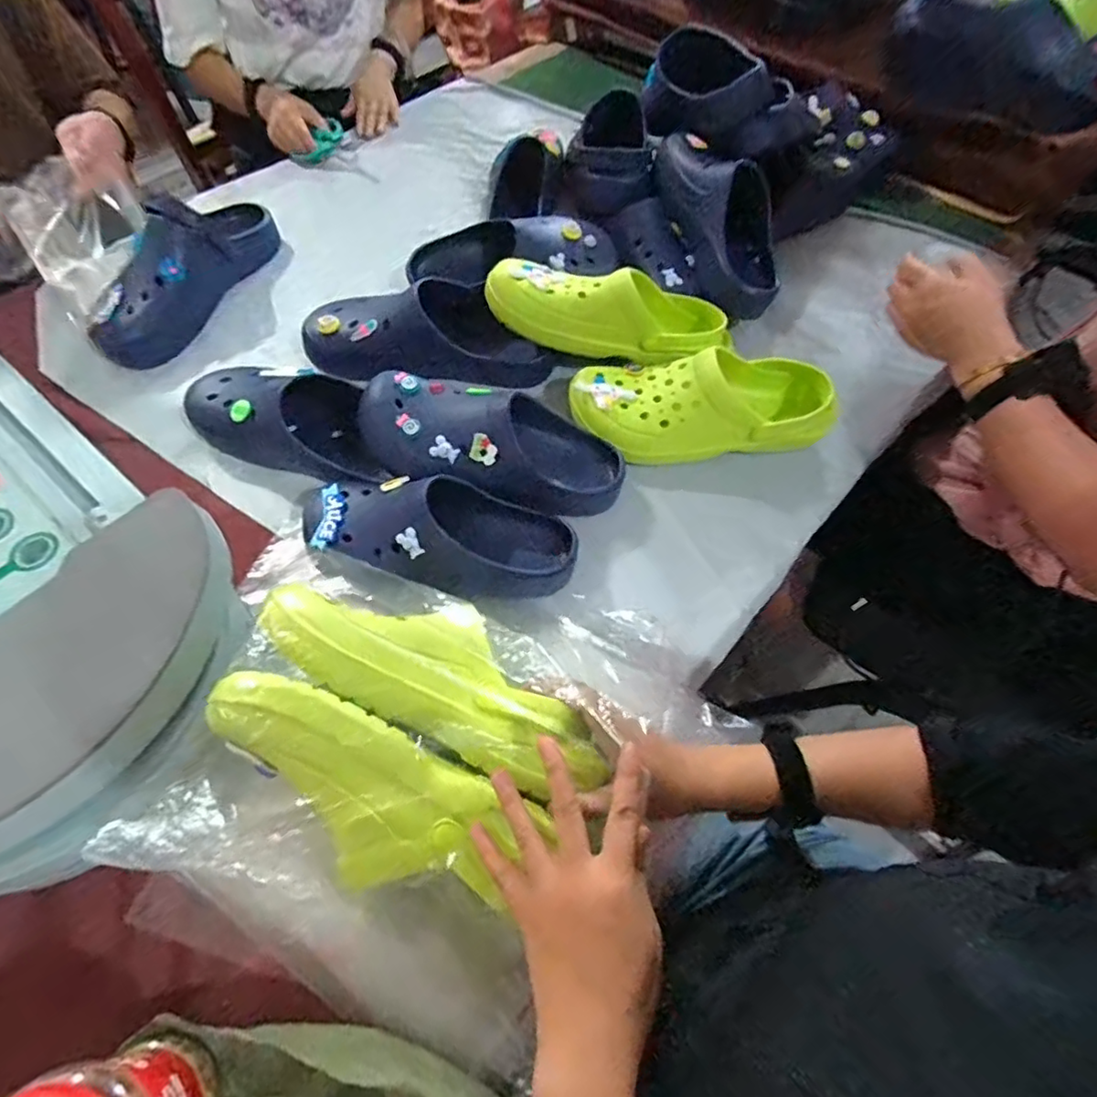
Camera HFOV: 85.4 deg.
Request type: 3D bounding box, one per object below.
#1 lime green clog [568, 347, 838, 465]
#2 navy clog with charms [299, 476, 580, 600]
[{"bbox_3d":[0.168,-0.155,0.644,0.278,0.088,0.104,-2,60,-2],"label":"lime green clog"},{"bbox_3d":[-0.106,-0.014,0.560,0.261,0.080,0.101,12,60,6],"label":"navy clog with charms"}]

